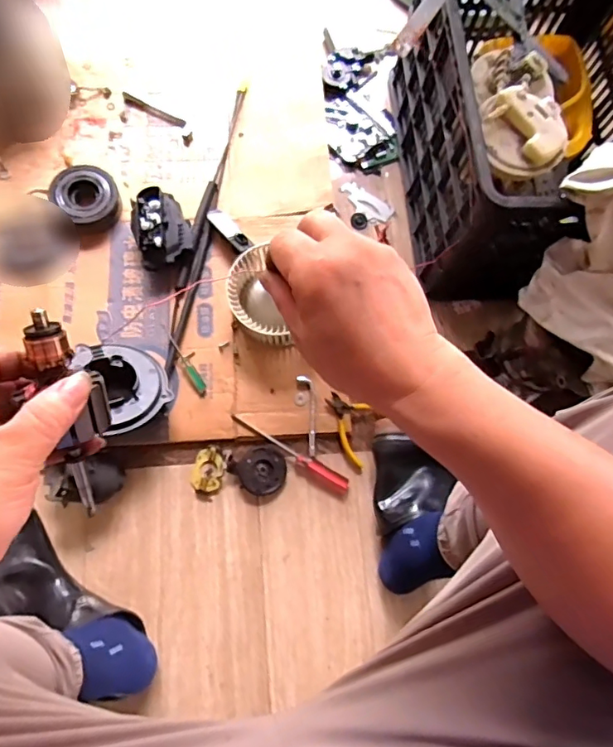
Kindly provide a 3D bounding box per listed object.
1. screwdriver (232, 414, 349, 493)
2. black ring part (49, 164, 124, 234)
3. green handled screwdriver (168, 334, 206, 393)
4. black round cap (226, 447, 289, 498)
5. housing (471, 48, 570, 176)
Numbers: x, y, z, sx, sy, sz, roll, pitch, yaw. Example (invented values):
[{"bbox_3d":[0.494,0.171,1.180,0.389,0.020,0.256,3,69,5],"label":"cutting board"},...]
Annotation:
[{"bbox_3d":[-0.023,0.116,0.775,0.196,0.021,0.020,32,74,8],"label":"screwdriver"},{"bbox_3d":[-0.347,-0.278,0.830,0.094,0.039,0.100,1,72,-2],"label":"black ring part"},{"bbox_3d":[-0.181,-0.015,0.781,0.017,0.011,0.100,-34,77,-12],"label":"green handled screwdriver"},{"bbox_3d":[-0.066,0.145,0.768,0.072,0.020,0.068,1,72,-2],"label":"black round cap"},{"bbox_3d":[0.278,-0.350,0.675,0.106,0.057,0.204,7,74,-3],"label":"housing"}]

